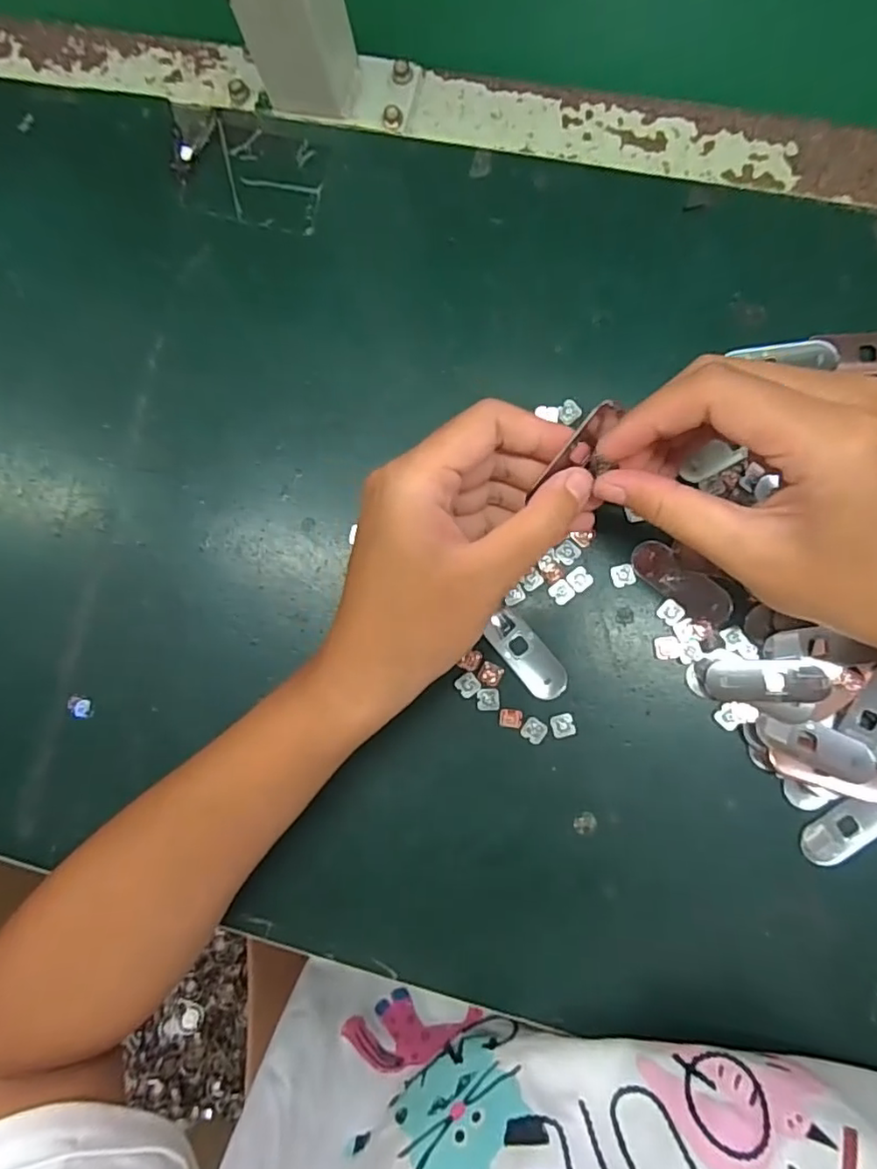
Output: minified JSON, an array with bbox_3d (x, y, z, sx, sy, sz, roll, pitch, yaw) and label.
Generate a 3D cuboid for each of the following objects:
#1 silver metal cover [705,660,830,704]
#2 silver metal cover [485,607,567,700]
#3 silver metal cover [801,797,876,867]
[{"bbox_3d":[0.145,0.042,0.269,0.050,0.005,0.018,-2,84,6],"label":"silver metal cover"},{"bbox_3d":[0.041,0.033,0.282,0.018,0.004,0.045,-39,82,1],"label":"silver metal cover"},{"bbox_3d":[0.180,0.103,0.263,0.049,0.004,0.018,-34,82,2],"label":"silver metal cover"}]

